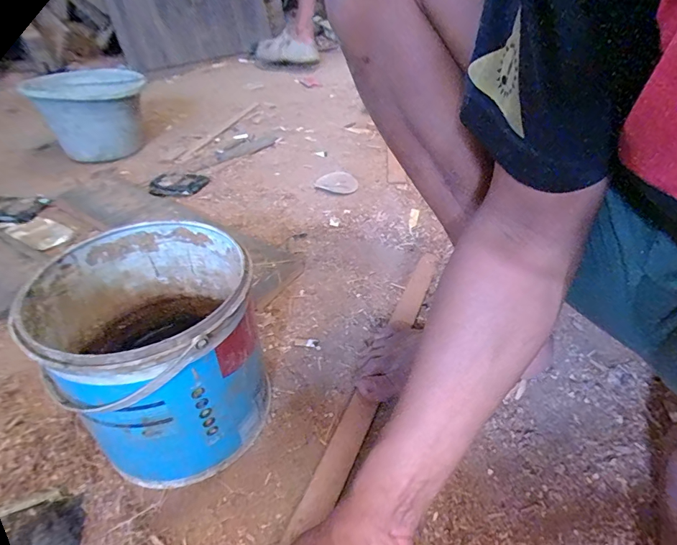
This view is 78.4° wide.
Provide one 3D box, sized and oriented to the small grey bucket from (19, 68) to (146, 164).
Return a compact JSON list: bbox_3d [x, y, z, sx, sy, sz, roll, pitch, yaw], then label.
[{"bbox_3d":[-0.556,-0.368,0.975,0.199,0.168,0.203,-5,39,-5],"label":"small grey bucket"}]

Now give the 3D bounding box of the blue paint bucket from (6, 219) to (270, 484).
[{"bbox_3d":[-0.171,0.079,0.411,0.175,0.192,0.184,-1,39,1],"label":"blue paint bucket"}]

